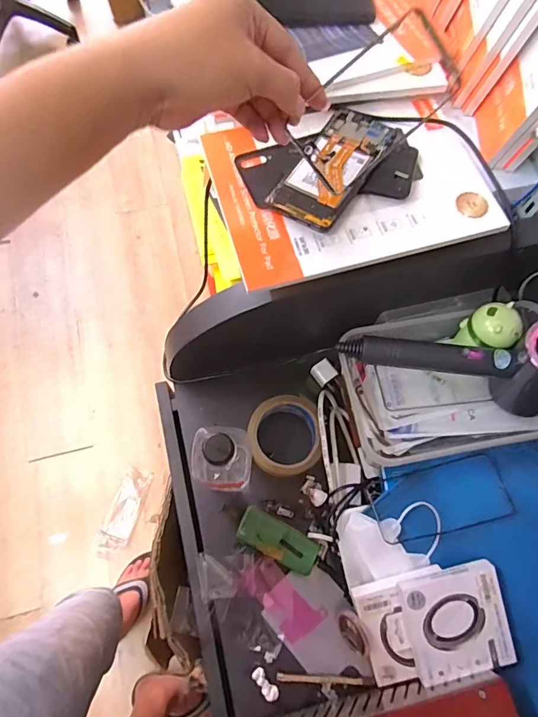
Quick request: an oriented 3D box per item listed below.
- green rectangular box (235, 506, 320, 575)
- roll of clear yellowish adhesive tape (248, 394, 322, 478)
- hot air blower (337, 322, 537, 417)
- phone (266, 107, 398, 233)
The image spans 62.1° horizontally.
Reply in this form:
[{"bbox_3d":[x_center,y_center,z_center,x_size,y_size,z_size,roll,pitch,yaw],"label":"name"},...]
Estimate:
[{"bbox_3d":[0.011,0.221,0.542,0.099,0.037,0.040,28,71,7],"label":"green rectangular box"},{"bbox_3d":[0.019,0.103,0.581,0.093,0.057,0.100,1,70,-2],"label":"roll of clear yellowish adhesive tape"},{"bbox_3d":[0.209,0.007,0.485,0.245,0.108,0.071,3,70,-2],"label":"hot air blower"},{"bbox_3d":[0.066,-0.196,0.455,0.071,0.013,0.153,31,72,8],"label":"phone"}]

